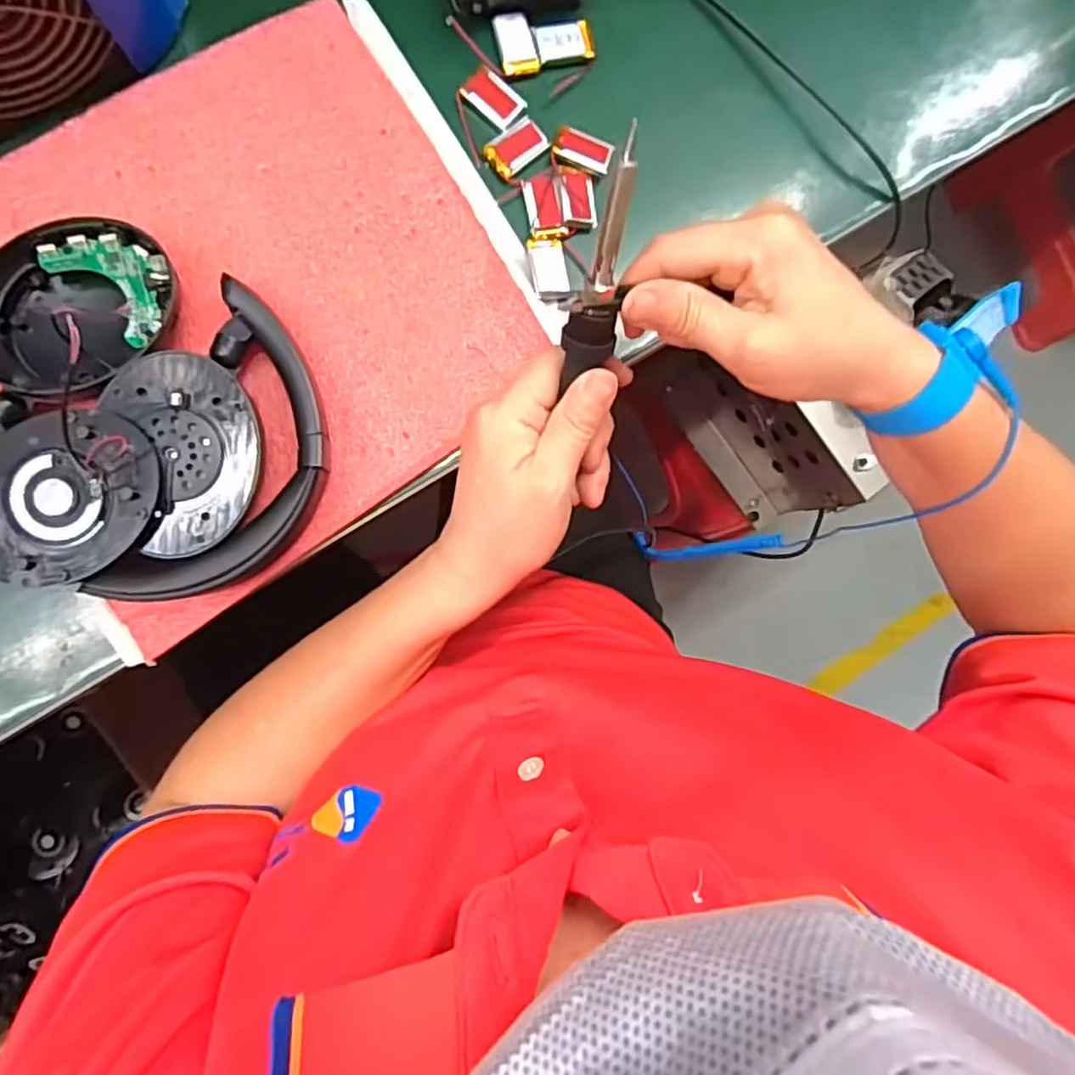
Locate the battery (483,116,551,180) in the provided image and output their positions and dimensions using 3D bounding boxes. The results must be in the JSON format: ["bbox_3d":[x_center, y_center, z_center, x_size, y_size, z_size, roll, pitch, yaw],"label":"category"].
[{"bbox_3d":[-0.011,-0.208,0.361,0.032,0.004,0.022,-37,93,-7],"label":"battery"}]

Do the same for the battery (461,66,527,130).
[{"bbox_3d":[-0.023,-0.233,0.360,0.031,0.004,0.020,41,84,-4],"label":"battery"}]

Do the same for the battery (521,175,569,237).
[{"bbox_3d":[0.004,-0.174,0.359,0.018,0.004,0.032,-13,90,-7],"label":"battery"}]

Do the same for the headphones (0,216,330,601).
[{"bbox_3d":[-0.177,-0.056,0.314,0.146,0.037,0.160,6,88,-7],"label":"headphones"}]

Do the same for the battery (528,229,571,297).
[{"bbox_3d":[0.006,-0.145,0.360,0.019,0.004,0.034,-6,89,-7],"label":"battery"}]

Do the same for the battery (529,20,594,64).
[{"bbox_3d":[0.014,-0.267,0.367,0.031,0.004,0.021,-11,90,-7],"label":"battery"}]

